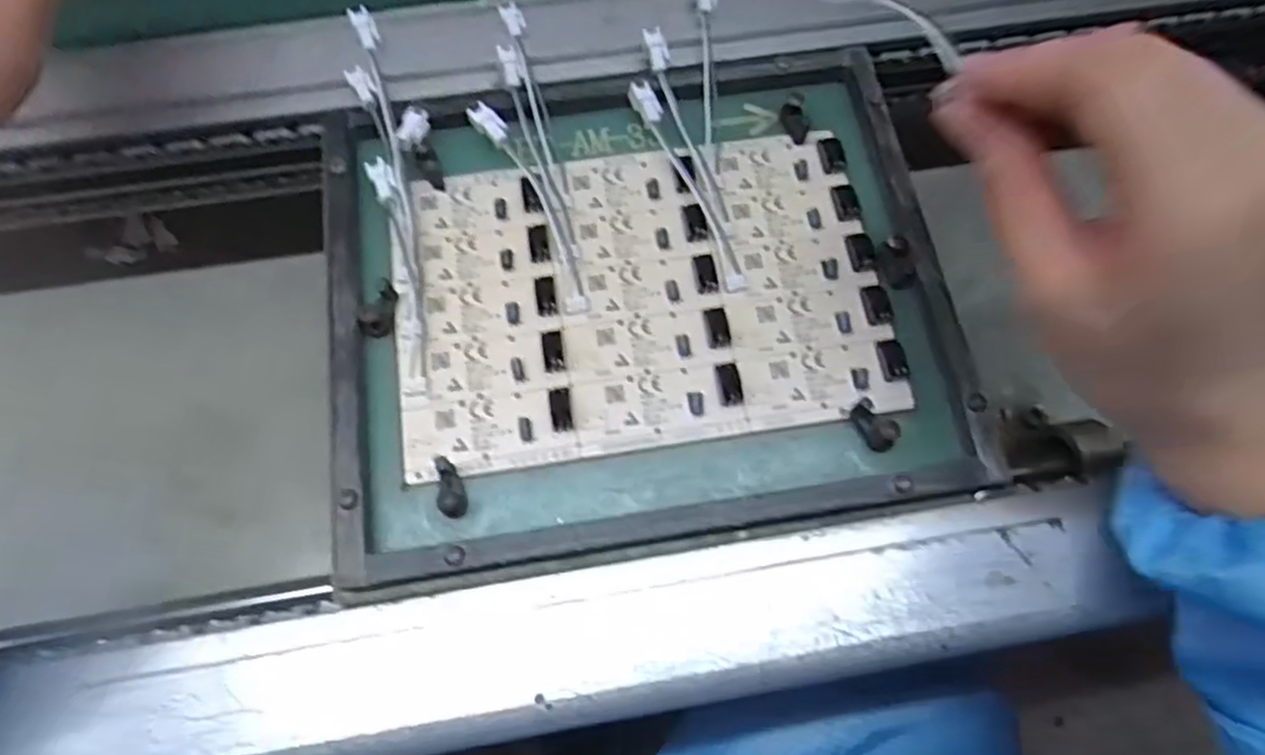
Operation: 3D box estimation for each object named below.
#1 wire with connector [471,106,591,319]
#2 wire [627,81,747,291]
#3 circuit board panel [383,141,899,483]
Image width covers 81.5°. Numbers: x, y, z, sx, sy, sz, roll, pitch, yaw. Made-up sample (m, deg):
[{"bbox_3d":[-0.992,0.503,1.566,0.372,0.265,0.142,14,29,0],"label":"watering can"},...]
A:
[{"bbox_3d":[-0.041,-0.070,0.305,0.015,0.014,0.097,-26,83,-10],"label":"wire with connector"},{"bbox_3d":[0.023,-0.081,0.302,0.013,0.019,0.097,-21,68,-8],"label":"wire"},{"bbox_3d":[0.003,-0.034,0.295,0.190,0.014,0.124,-9,67,-3],"label":"circuit board panel"}]

